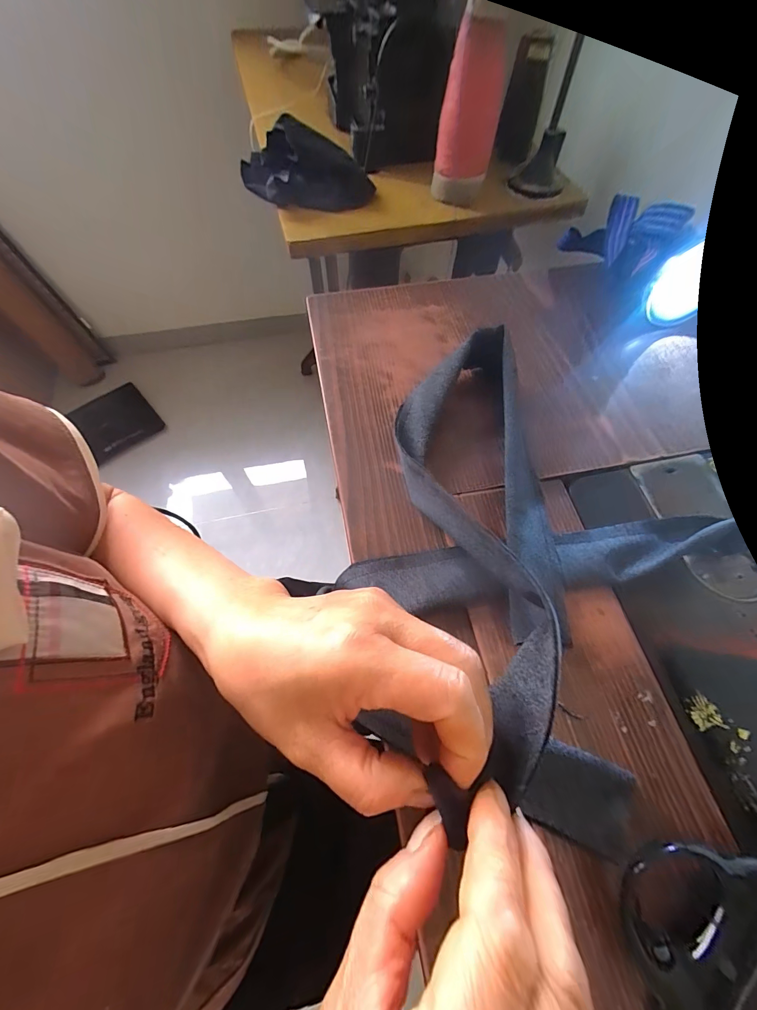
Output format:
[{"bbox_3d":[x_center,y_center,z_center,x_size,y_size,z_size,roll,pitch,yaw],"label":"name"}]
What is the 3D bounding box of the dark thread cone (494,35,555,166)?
[{"bbox_3d":[0.184,-0.507,0.466,0.047,0.106,0.046,13,64,5],"label":"dark thread cone"}]

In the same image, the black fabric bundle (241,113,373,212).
[{"bbox_3d":[-0.092,-0.426,0.454,0.167,0.052,0.106,-7,64,-5],"label":"black fabric bundle"}]

